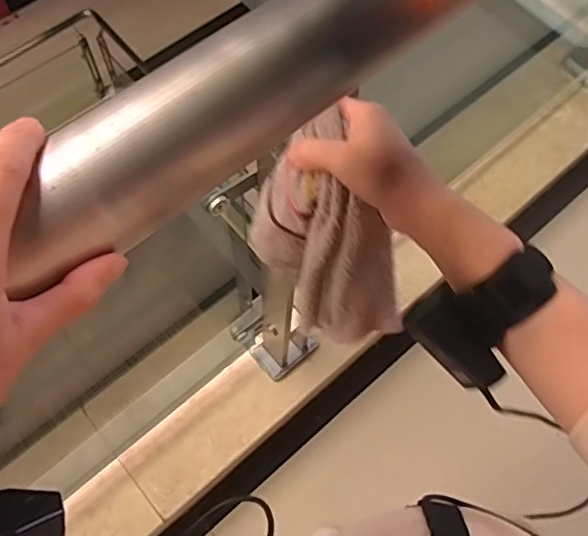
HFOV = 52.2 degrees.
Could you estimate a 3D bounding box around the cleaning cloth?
[{"bbox_3d":[0.021,-0.022,0.447,0.077,0.118,0.136,-29,72,-13],"label":"cleaning cloth"}]

